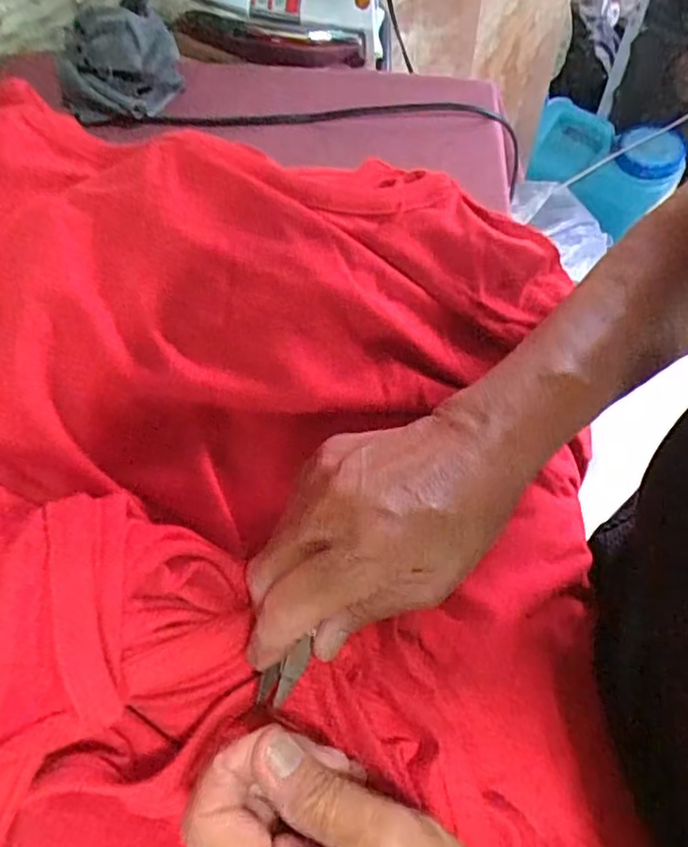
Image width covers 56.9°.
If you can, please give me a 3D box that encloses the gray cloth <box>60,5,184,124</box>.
[{"bbox_3d":[-0.192,-0.297,0.527,0.105,0.065,0.054,11,63,9],"label":"gray cloth"}]

